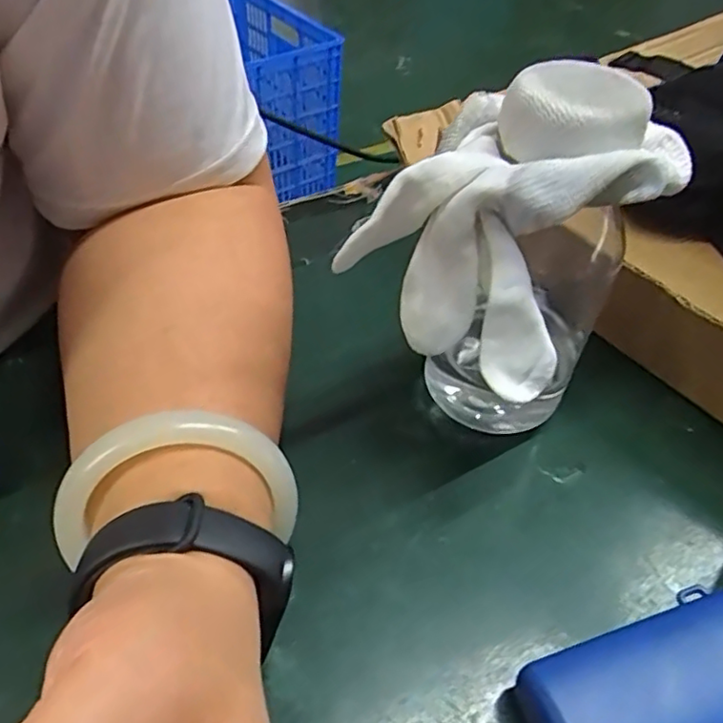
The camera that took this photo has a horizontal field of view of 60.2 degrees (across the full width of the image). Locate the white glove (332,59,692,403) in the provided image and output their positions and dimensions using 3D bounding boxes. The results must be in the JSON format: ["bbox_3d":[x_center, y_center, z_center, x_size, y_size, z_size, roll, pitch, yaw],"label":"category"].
[{"bbox_3d":[0.053,-0.053,0.215,0.086,0.082,0.088,24,51,15],"label":"white glove"}]

